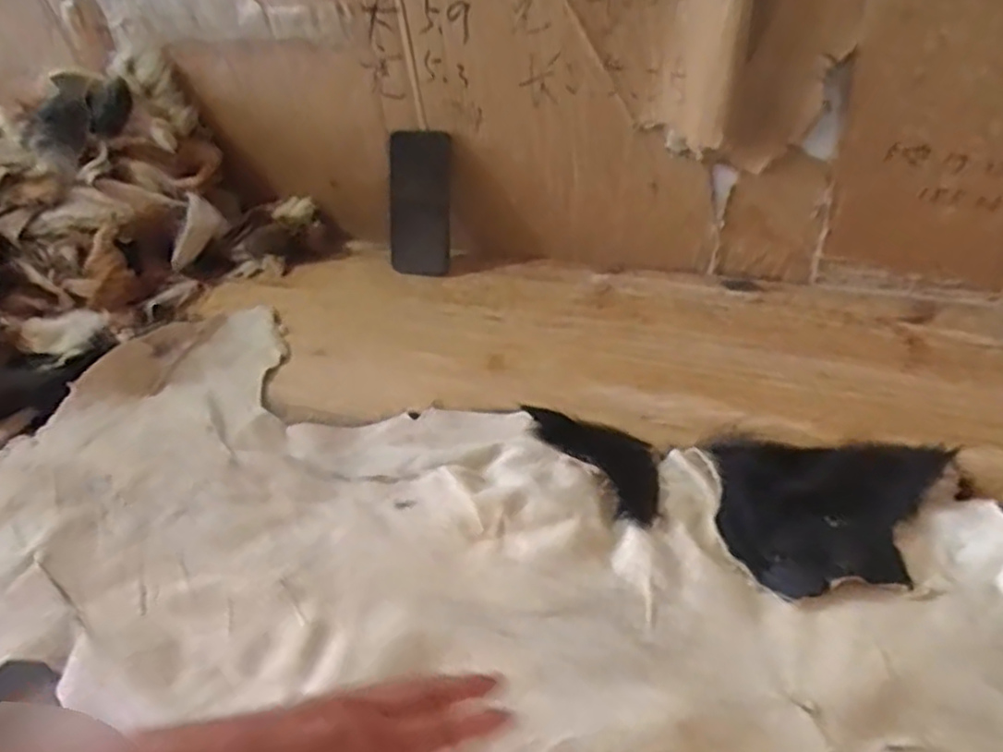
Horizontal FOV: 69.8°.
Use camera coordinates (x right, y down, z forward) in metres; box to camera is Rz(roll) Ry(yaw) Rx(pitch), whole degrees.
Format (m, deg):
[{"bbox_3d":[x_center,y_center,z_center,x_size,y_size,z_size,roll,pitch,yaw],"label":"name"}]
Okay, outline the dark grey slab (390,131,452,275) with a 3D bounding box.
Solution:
[{"bbox_3d":[-0.100,-0.210,0.883,0.083,0.169,0.011,10,23,14],"label":"dark grey slab"}]

